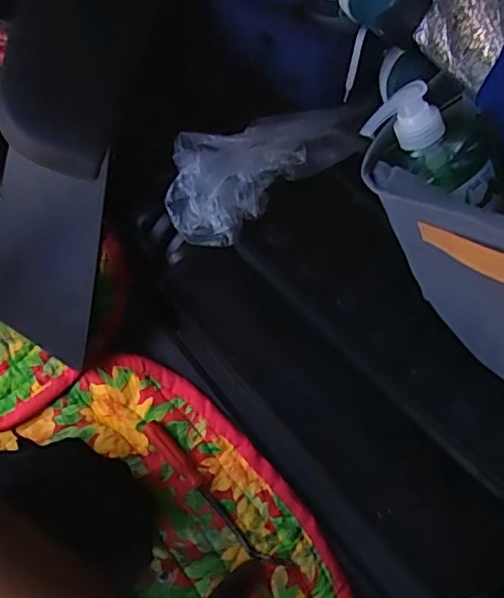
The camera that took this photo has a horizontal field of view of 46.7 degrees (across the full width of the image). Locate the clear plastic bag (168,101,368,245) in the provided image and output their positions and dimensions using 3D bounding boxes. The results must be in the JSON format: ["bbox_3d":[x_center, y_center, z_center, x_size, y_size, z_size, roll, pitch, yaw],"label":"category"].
[{"bbox_3d":[0.014,-0.133,0.579,0.214,0.048,0.100,-25,71,-7],"label":"clear plastic bag"}]

